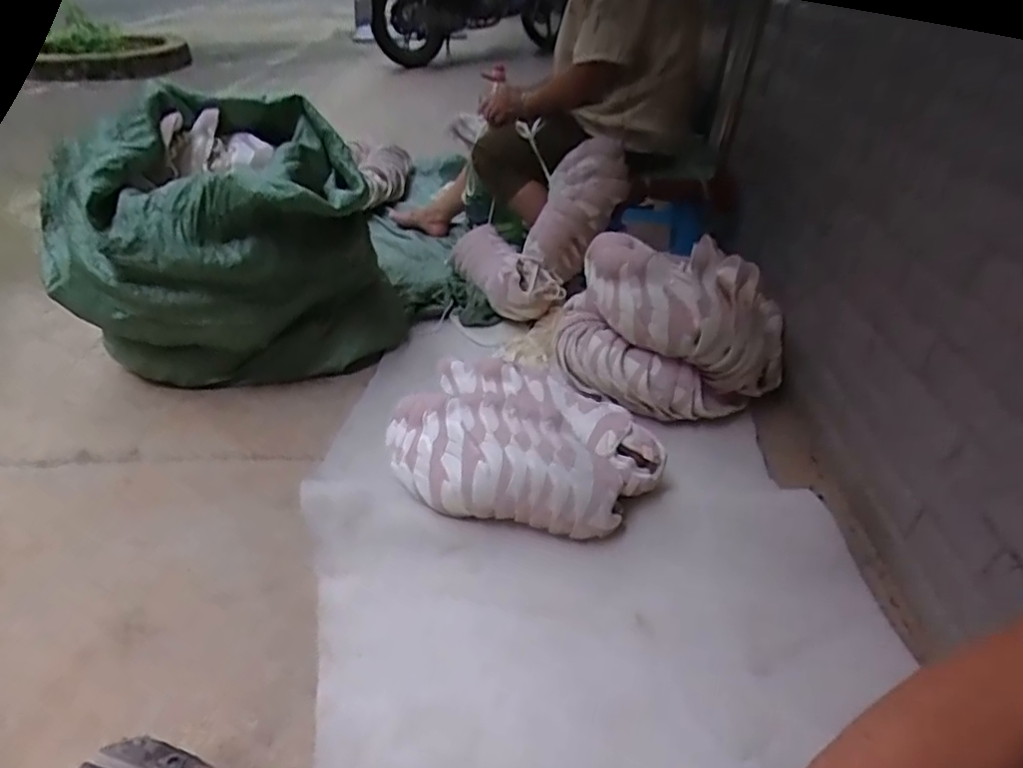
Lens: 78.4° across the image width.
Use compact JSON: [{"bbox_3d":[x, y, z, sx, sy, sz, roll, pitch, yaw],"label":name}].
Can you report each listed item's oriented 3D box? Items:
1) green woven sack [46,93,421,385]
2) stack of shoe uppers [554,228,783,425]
[{"bbox_3d":[-0.568,-0.271,1.290,0.593,0.468,0.489,1,35,3],"label":"green woven sack"},{"bbox_3d":[0.299,-0.115,1.203,0.432,0.275,0.270,10,37,15],"label":"stack of shoe uppers"}]

